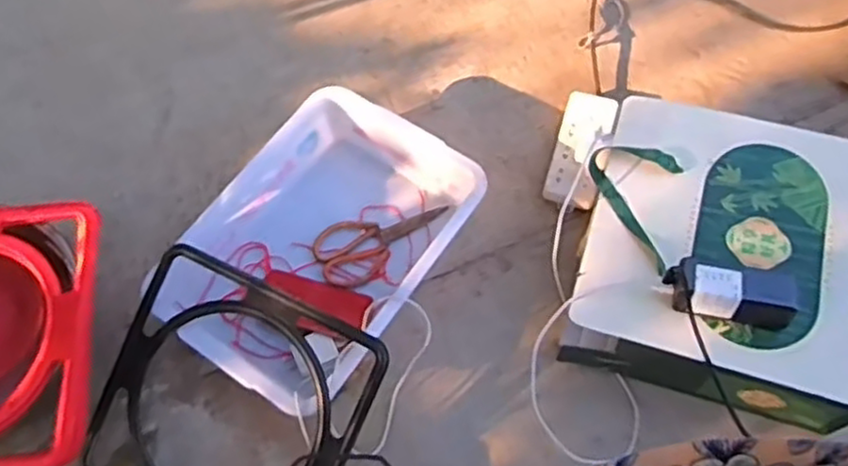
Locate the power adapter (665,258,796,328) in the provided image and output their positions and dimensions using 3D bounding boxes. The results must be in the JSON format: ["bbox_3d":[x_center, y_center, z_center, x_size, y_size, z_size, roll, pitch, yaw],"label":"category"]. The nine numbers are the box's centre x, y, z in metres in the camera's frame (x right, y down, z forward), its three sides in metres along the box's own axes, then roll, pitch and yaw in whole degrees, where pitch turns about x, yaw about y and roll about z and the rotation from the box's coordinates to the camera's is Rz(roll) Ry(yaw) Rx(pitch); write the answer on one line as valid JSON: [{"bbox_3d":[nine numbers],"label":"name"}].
[{"bbox_3d":[0.365,0.072,0.840,0.144,0.049,0.061,9,65,3],"label":"power adapter"}]

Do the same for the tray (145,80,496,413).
[{"bbox_3d":[-0.145,0.019,1.003,0.308,0.108,0.424,32,70,13],"label":"tray"}]

